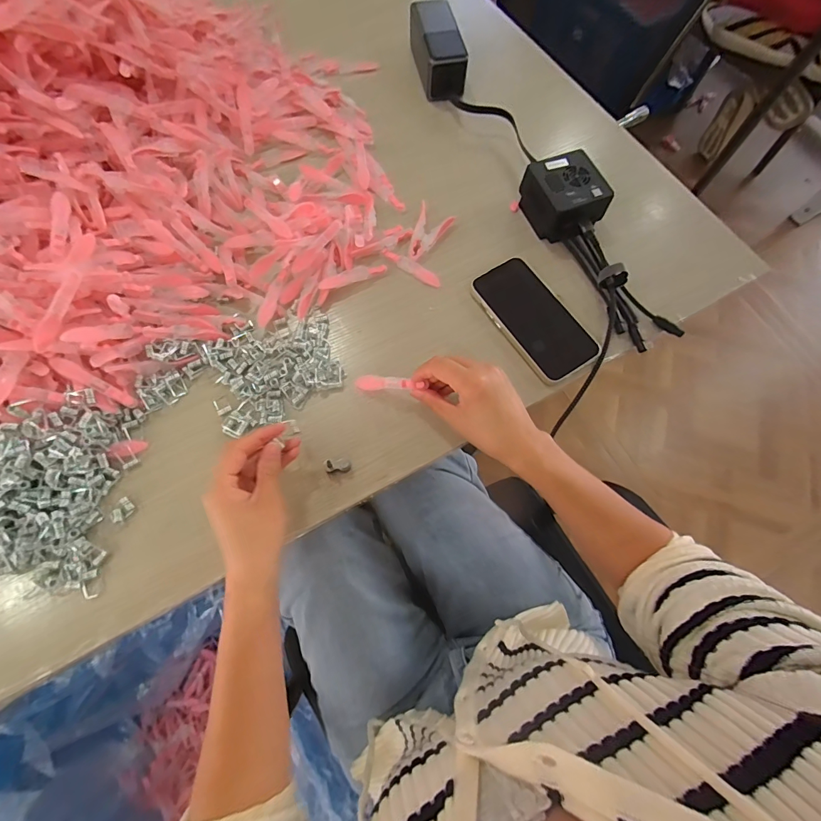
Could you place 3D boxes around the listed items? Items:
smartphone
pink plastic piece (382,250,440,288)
[{"bbox_3d":[0.133,-0.101,0.415,0.079,0.011,0.141,-31,75,-11],"label":"smartphone"},{"bbox_3d":[0.000,-0.161,0.446,0.076,0.005,0.016,33,73,10],"label":"pink plastic piece"}]

